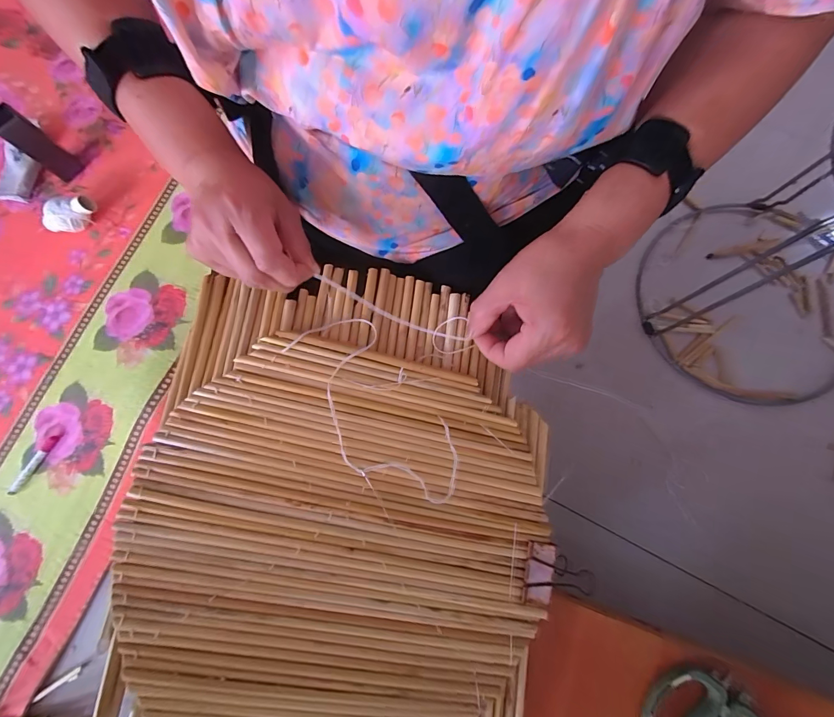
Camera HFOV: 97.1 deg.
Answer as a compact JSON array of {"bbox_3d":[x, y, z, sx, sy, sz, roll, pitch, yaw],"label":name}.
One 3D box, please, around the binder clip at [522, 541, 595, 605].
[{"bbox_3d":[0.122,0.189,0.321,0.057,0.020,0.047,10,78,6],"label":"binder clip"}]

